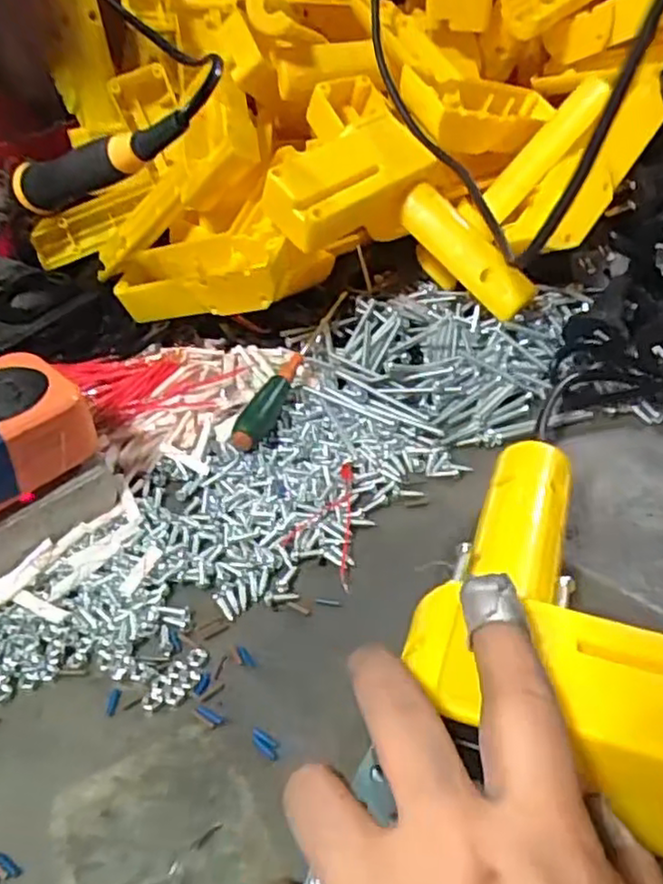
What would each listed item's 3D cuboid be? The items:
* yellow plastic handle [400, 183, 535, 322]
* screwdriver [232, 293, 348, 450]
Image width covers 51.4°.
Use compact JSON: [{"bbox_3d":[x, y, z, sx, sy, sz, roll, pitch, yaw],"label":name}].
[{"bbox_3d":[0.079,-0.108,0.398,0.029,0.026,0.091,-31,71,-26],"label":"yellow plastic handle"},{"bbox_3d":[-0.022,-0.046,0.391,0.016,0.016,0.148,8,43,16],"label":"screwdriver"}]

